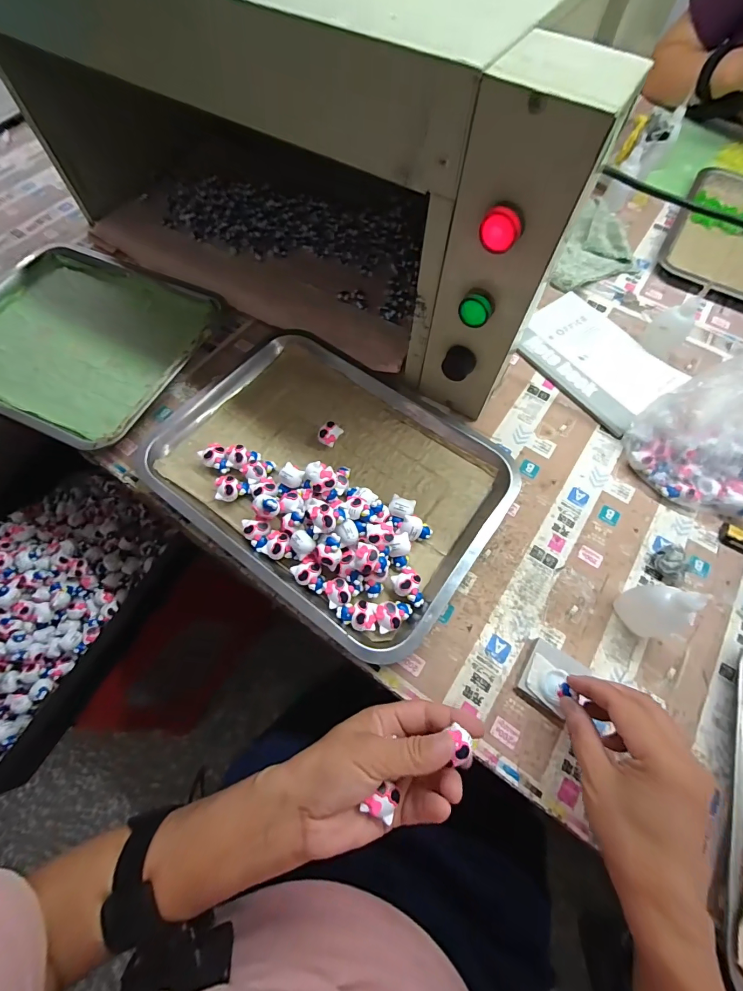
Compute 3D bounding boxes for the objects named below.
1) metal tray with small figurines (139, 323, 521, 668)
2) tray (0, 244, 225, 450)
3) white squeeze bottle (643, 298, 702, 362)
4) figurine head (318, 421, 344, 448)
[{"bbox_3d":[-0.046,-0.030,0.416,0.357,0.051,0.271,33,70,13],"label":"metal tray with small figurines"},{"bbox_3d":[-0.388,-0.216,0.503,0.345,0.030,0.268,24,68,9],"label":"tray"},{"bbox_3d":[0.382,-0.212,0.494,0.035,0.077,0.045,-28,71,-14],"label":"white squeeze bottle"},{"bbox_3d":[-0.046,-0.068,0.439,0.017,0.026,0.025,33,70,13],"label":"figurine head"}]

